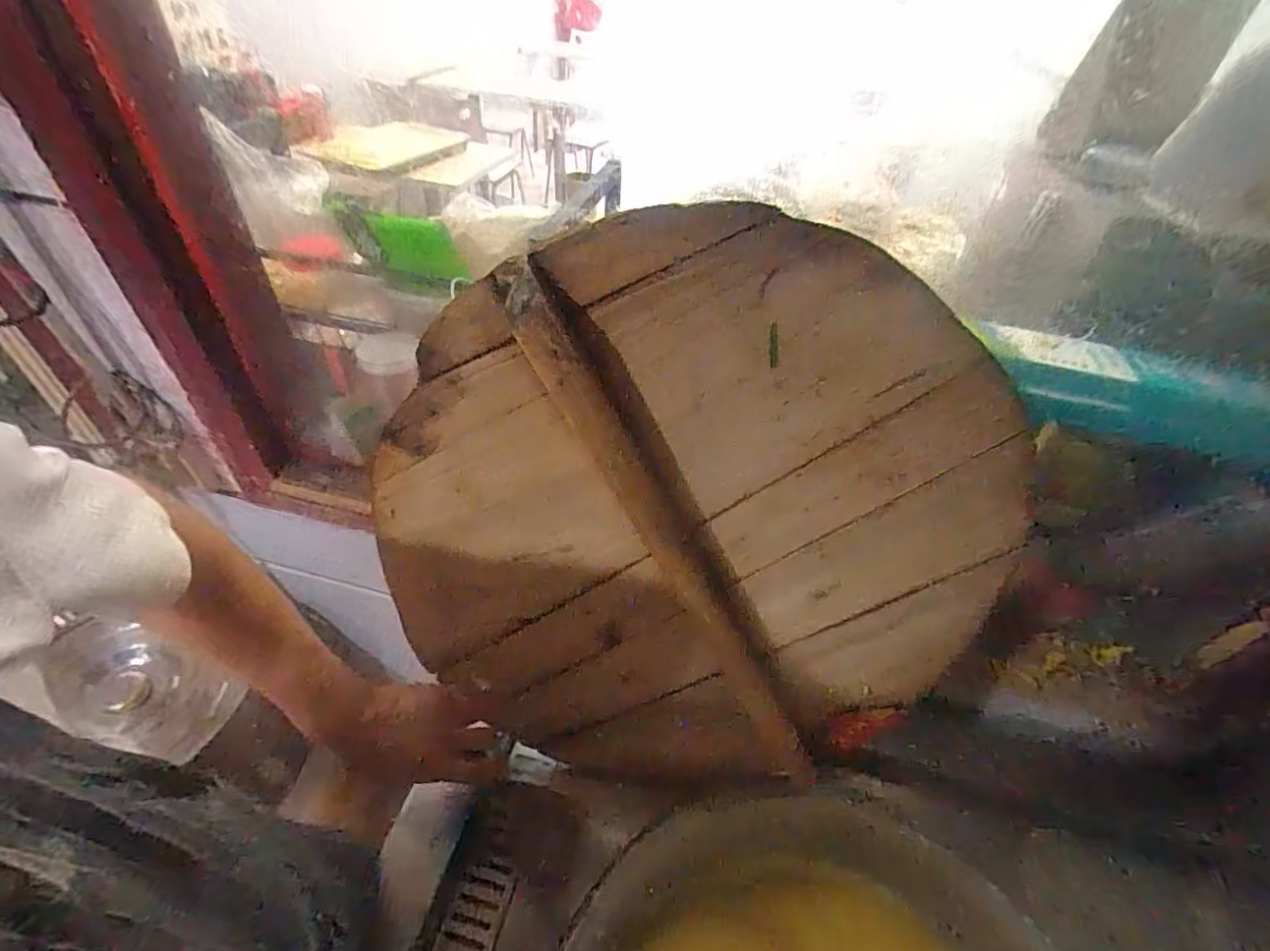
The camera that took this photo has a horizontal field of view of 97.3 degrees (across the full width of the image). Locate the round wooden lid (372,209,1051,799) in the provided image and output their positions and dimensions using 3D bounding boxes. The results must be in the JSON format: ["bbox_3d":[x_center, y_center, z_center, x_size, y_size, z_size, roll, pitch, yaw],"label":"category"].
[{"bbox_3d":[0.042,0.080,0.487,0.533,0.558,0.047,28,24,-11],"label":"round wooden lid"}]

